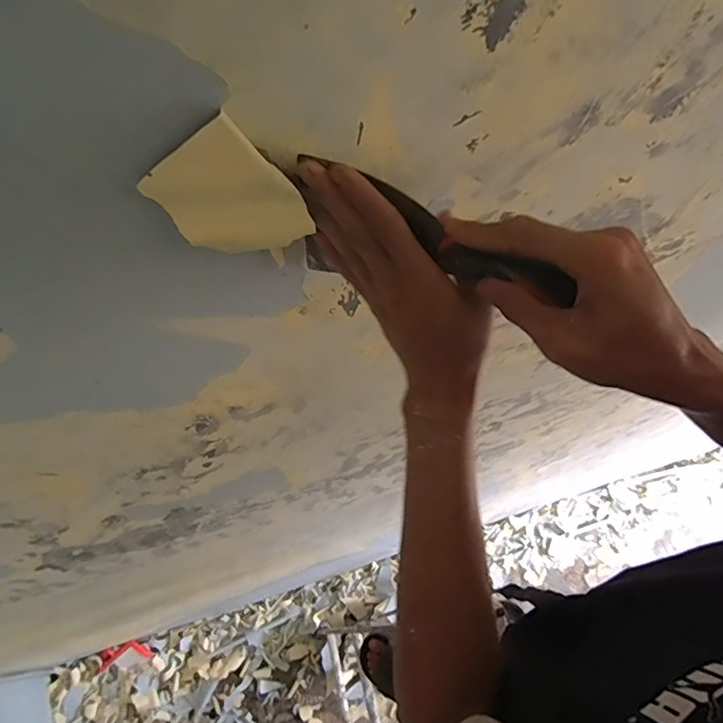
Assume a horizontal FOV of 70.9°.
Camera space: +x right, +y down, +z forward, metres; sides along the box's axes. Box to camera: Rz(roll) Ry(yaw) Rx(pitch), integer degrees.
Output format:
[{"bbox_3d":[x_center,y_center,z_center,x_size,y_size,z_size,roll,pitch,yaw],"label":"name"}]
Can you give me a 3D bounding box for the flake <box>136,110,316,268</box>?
[{"bbox_3d":[-0.069,-0.084,0.277,0.062,0.081,0.007,-30,51,20],"label":"flake"}]

